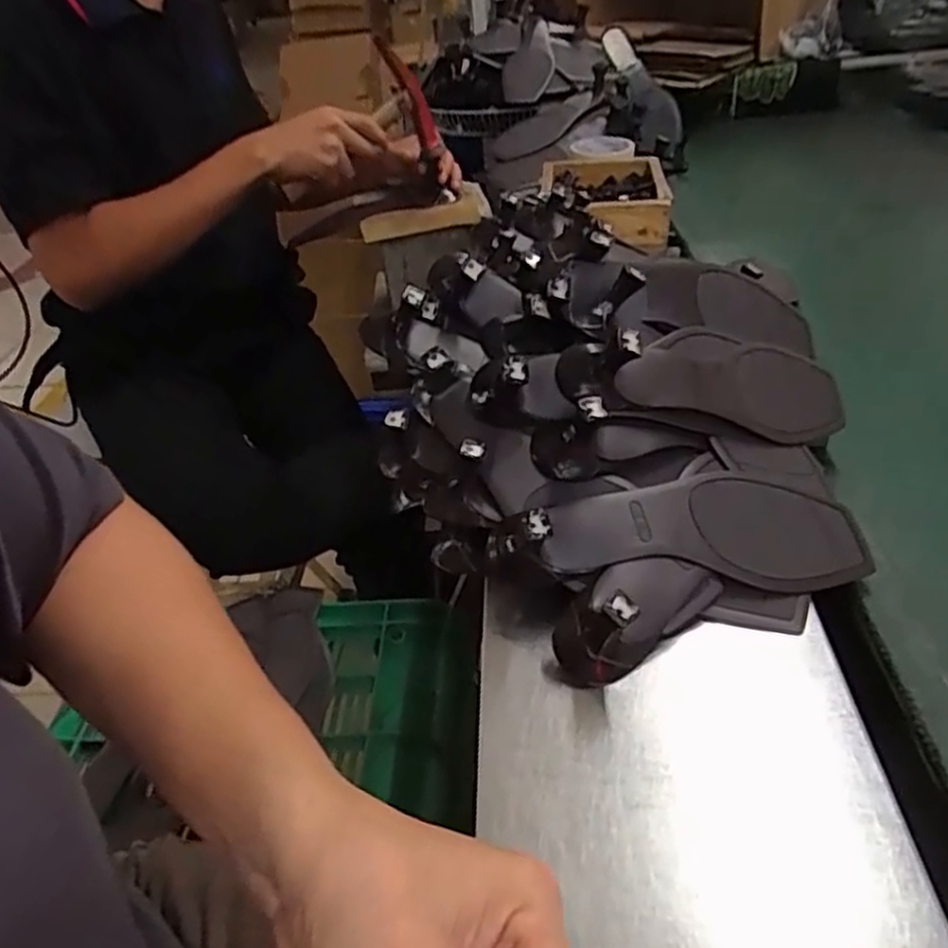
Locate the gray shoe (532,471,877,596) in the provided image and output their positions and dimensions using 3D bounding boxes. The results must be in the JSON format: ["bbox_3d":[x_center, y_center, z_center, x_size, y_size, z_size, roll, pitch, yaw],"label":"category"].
[{"bbox_3d":[0.141,0.037,0.463,0.209,0.055,0.073,-4,38,3],"label":"gray shoe"}]

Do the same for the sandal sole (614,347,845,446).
[{"bbox_3d":[0.181,-0.057,0.511,0.205,0.011,0.076,2,65,-26],"label":"sandal sole"}]

